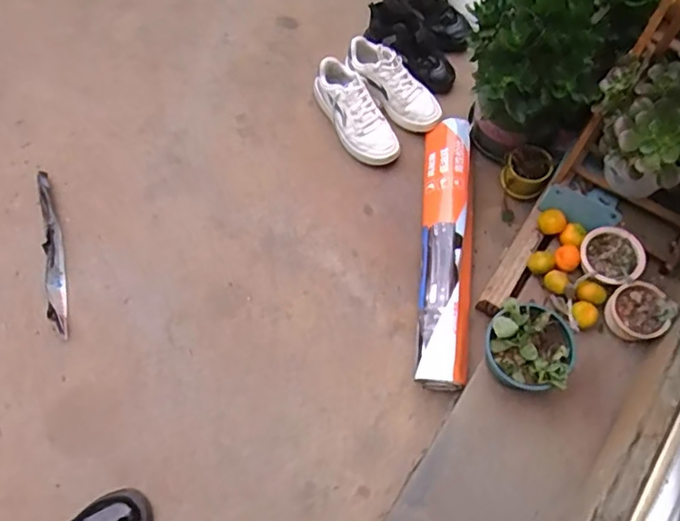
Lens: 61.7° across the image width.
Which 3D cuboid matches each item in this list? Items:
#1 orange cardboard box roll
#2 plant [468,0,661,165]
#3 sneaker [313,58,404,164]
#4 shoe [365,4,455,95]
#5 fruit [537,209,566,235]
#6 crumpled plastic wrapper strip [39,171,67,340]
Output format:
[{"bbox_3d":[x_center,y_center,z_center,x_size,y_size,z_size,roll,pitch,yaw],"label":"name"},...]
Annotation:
[{"bbox_3d":[0.217,-0.033,1.198,0.100,0.074,0.594,5,70,3],"label":"orange cardboard box roll"},{"bbox_3d":[0.390,-0.385,1.127,0.271,0.378,0.344,25,72,10],"label":"plant"},{"bbox_3d":[0.033,-0.338,1.316,0.104,0.094,0.268,-28,72,-9],"label":"sneaker"},{"bbox_3d":[0.171,-0.516,1.351,0.272,0.100,0.119,45,78,1],"label":"shoe"},{"bbox_3d":[0.421,-0.074,1.138,0.051,0.048,0.044,40,75,14],"label":"fruit"},{"bbox_3d":[-0.636,-0.024,1.256,0.042,0.038,0.409,-15,70,-4],"label":"crumpled plastic wrapper strip"}]

